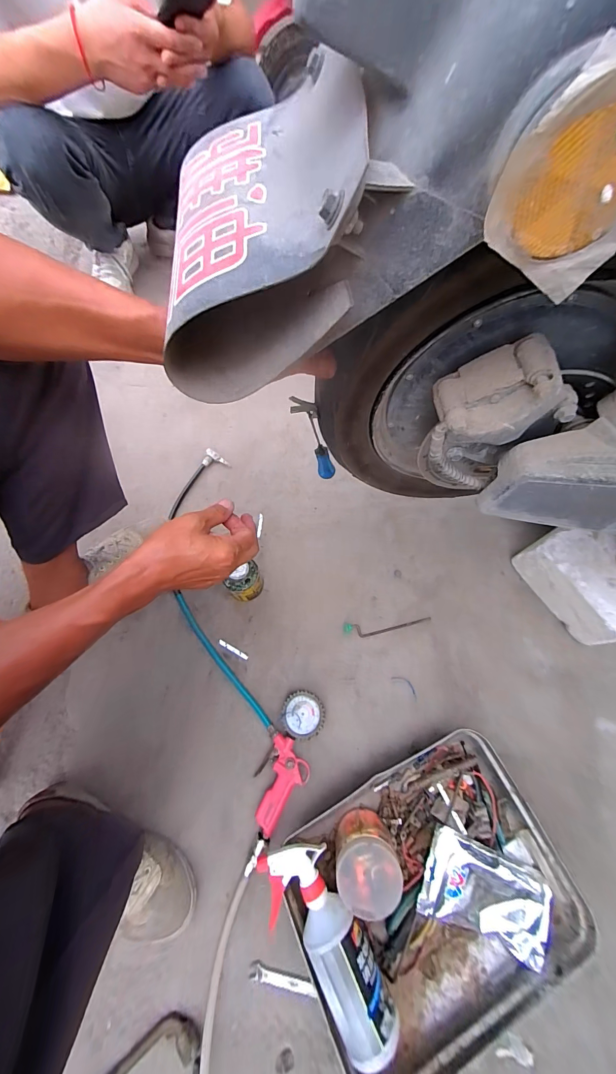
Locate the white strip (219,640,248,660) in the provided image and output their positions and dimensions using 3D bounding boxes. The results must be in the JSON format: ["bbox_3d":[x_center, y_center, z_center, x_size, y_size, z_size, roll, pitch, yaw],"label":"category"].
[{"bbox_3d":[-0.136,0.206,0.625,0.061,0.004,0.008,28,70,10],"label":"white strip"}]

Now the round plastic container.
[{"bbox_3d":[0.079,0.448,0.475,0.089,0.081,0.085,0,68,-1],"label":"round plastic container"}]

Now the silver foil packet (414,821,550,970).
[{"bbox_3d":[0.247,0.496,0.481,0.171,0.032,0.103,20,66,7],"label":"silver foil packet"}]

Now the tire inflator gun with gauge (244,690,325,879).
[{"bbox_3d":[-0.041,0.373,0.537,0.078,0.035,0.252,16,68,5],"label":"tire inflator gun with gauge"}]

